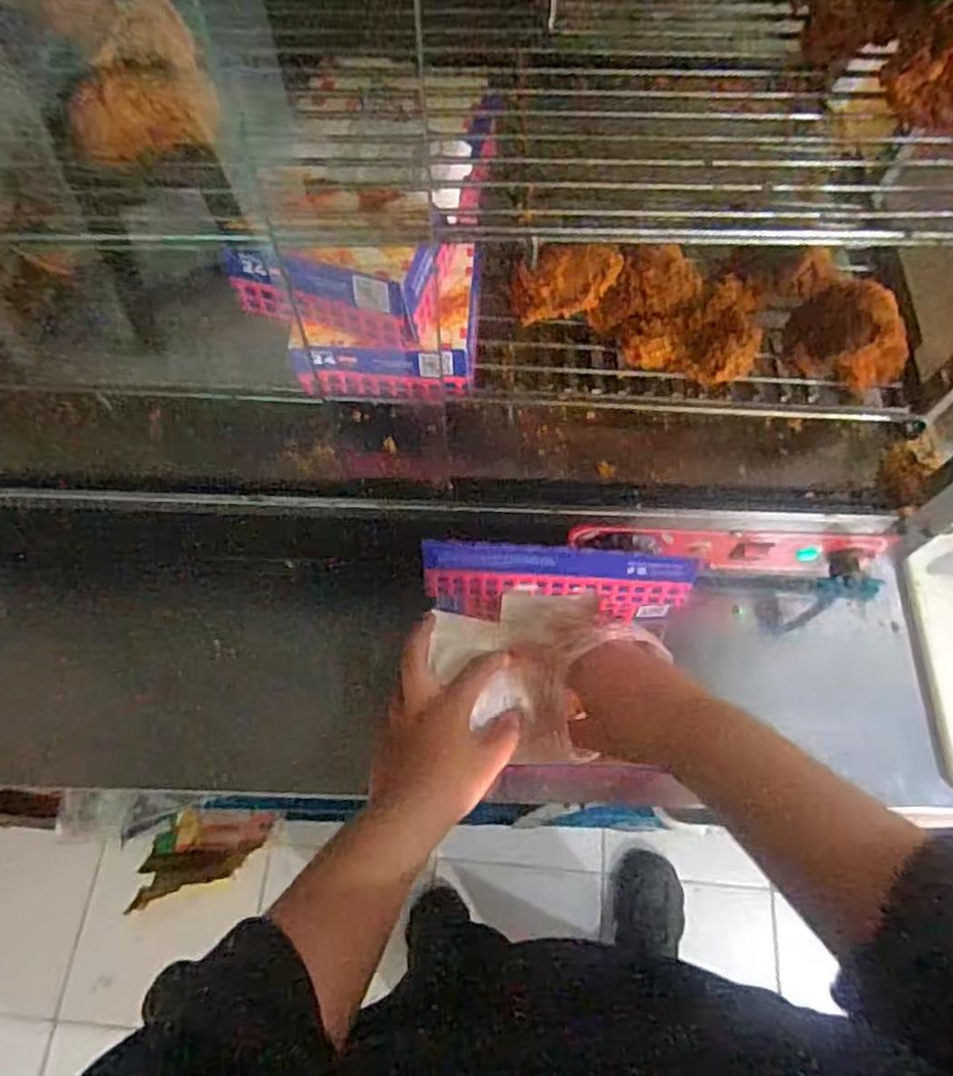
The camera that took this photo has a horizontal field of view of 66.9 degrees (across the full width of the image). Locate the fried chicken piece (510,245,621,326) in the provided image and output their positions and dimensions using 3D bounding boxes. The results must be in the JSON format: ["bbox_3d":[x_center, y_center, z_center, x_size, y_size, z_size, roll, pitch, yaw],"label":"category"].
[{"bbox_3d":[0.060,-0.172,0.486,0.075,0.024,0.045,-4,103,13],"label":"fried chicken piece"}]

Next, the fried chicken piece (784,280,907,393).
[{"bbox_3d":[0.250,-0.136,0.476,0.070,0.049,0.065,-15,67,-7],"label":"fried chicken piece"}]

